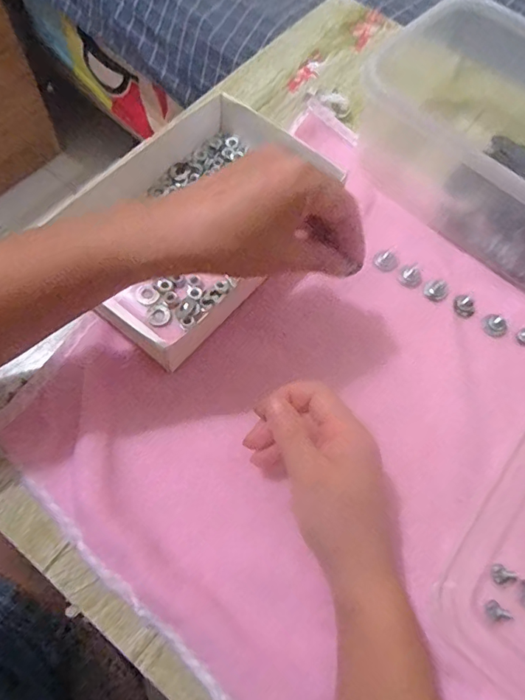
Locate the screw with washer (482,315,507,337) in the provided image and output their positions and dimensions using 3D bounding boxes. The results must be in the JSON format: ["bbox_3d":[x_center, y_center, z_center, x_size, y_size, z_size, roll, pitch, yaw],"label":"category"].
[{"bbox_3d":[0.177,-0.019,0.355,0.016,0.005,0.018,-37,76,-16],"label":"screw with washer"}]

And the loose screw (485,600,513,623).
[{"bbox_3d":[0.139,0.156,0.276,0.016,0.007,0.010,38,71,11],"label":"loose screw"}]

